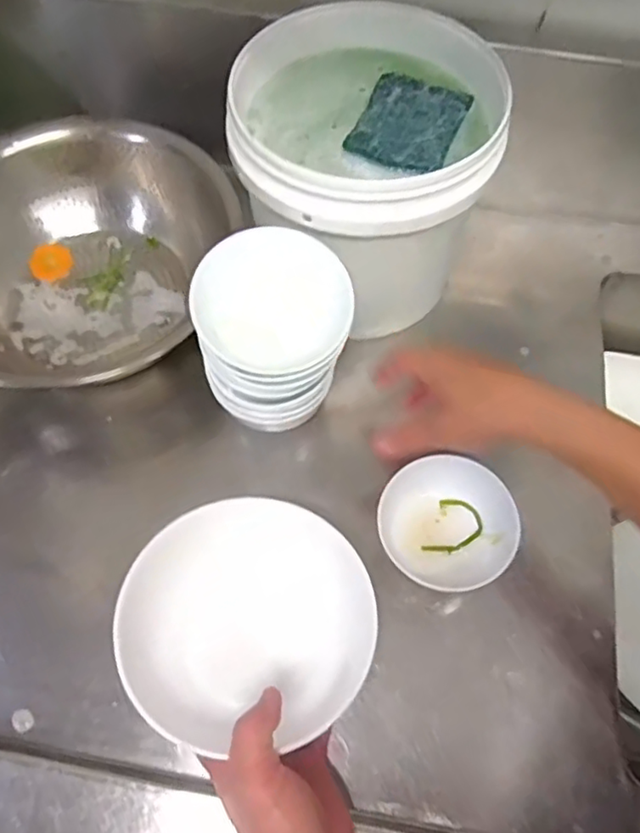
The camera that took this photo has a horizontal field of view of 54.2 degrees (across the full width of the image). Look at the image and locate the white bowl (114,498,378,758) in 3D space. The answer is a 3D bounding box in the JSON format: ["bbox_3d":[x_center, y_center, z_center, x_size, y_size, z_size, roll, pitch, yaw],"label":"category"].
[{"bbox_3d":[-0.049,0.144,0.450,0.170,0.074,0.160,1,63,-1],"label":"white bowl"}]

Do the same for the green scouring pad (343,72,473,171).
[{"bbox_3d":[0.071,-0.236,0.498,0.077,0.010,0.095,22,66,9],"label":"green scouring pad"}]

